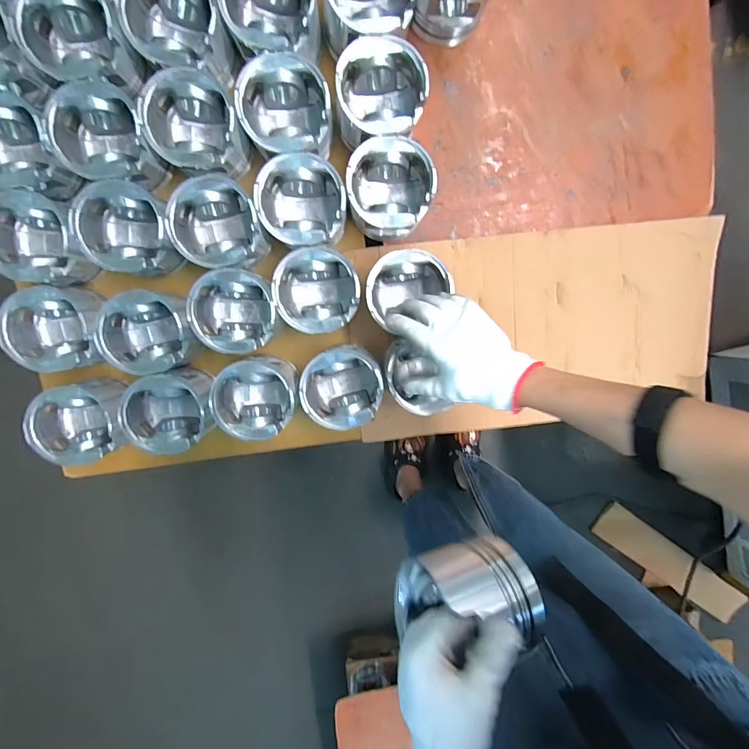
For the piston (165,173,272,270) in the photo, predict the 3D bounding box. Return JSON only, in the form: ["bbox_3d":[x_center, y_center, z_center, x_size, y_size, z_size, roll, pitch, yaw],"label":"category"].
[{"bbox_3d":[-0.203,-0.196,0.536,0.110,0.083,0.106,0,99,-3],"label":"piston"}]

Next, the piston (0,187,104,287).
[{"bbox_3d":[-0.434,-0.177,0.527,0.115,0.084,0.110,0,99,-3],"label":"piston"}]

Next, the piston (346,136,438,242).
[{"bbox_3d":[0.020,-0.247,0.543,0.110,0.089,0.114,-4,99,-2],"label":"piston"}]

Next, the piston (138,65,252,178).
[{"bbox_3d":[-0.226,-0.313,0.522,0.102,0.093,0.106,0,99,-3],"label":"piston"}]

